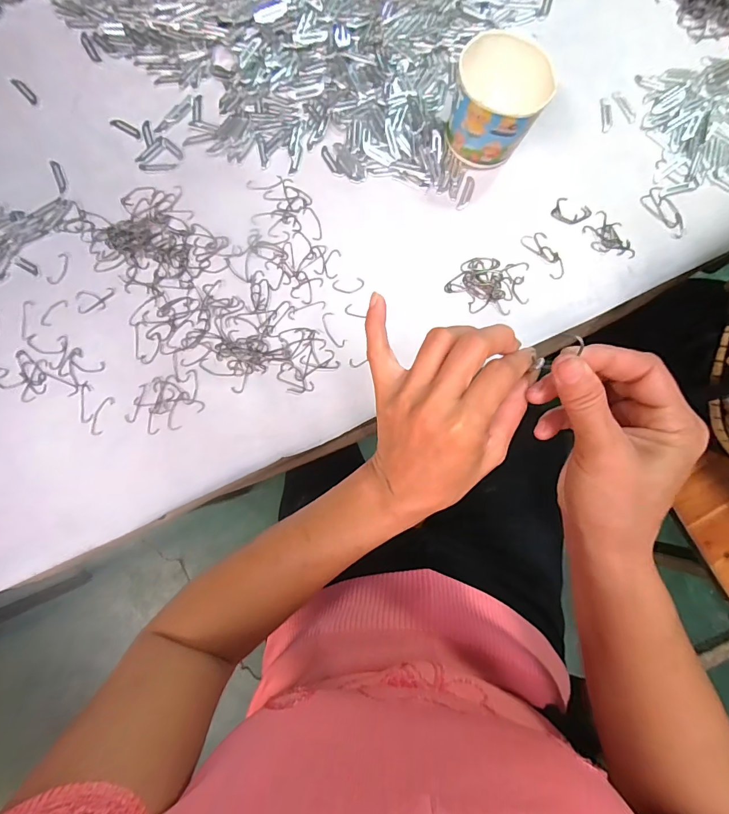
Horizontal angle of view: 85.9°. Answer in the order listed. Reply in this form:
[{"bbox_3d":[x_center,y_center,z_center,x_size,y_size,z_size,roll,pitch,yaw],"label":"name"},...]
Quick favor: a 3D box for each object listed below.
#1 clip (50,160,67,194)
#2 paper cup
[{"bbox_3d":[-0.333,-0.251,0.426,0.009,0.004,0.039,-21,84,-4],"label":"clip"},{"bbox_3d":[0.134,-0.309,0.404,0.087,0.076,0.084,0,83,-1],"label":"paper cup"}]

